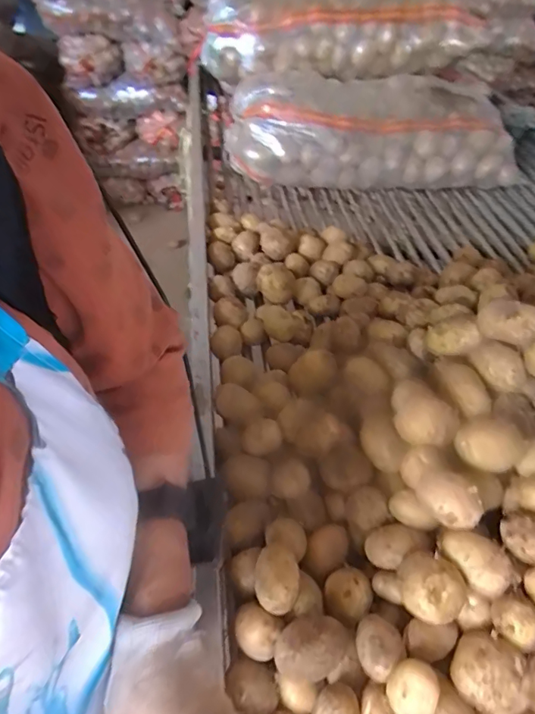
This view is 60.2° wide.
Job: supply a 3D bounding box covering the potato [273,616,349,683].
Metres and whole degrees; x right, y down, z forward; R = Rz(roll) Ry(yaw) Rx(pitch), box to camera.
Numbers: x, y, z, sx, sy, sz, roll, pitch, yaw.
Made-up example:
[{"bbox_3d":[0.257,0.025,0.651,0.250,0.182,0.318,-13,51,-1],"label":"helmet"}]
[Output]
[{"bbox_3d":[0.039,0.266,0.417,0.066,0.049,0.042,-8,45,-11],"label":"potato"}]

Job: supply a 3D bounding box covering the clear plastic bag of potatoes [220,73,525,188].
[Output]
[{"bbox_3d":[0.232,-0.544,1.121,0.637,0.185,0.317,3,44,0],"label":"clear plastic bag of potatoes"}]

